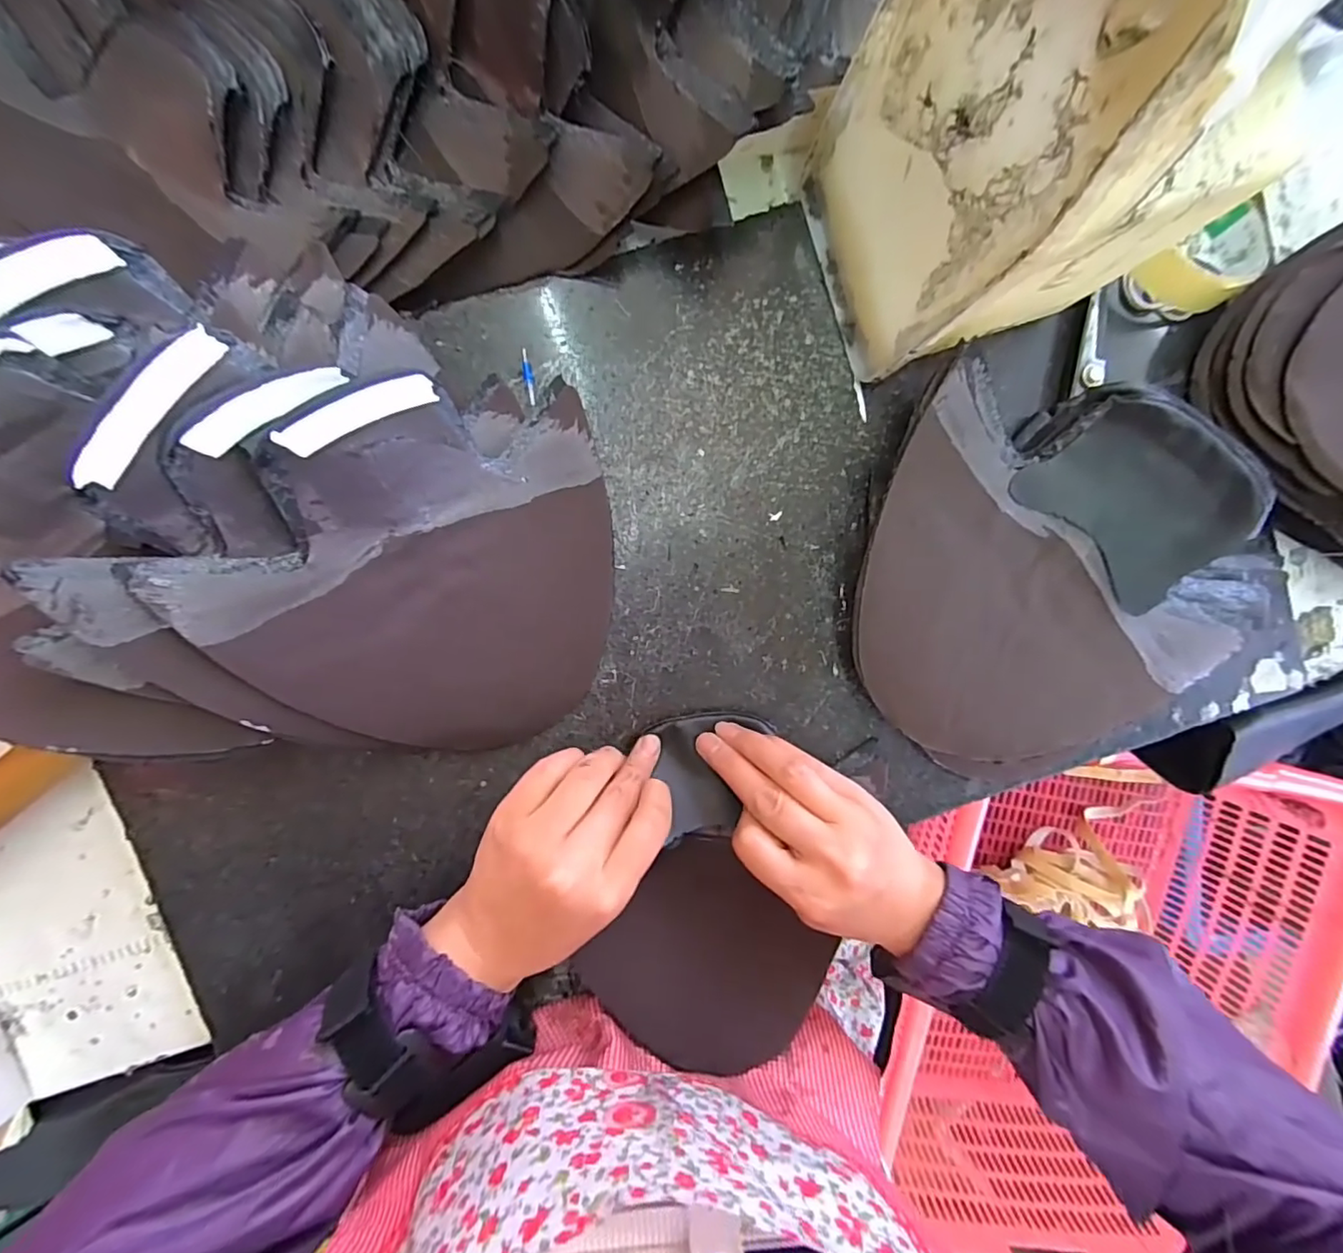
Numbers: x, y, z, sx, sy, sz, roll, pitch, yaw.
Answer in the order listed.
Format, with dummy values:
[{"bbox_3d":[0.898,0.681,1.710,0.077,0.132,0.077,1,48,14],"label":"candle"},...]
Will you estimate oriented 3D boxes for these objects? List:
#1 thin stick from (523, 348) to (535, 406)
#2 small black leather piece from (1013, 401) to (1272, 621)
[{"bbox_3d":[-0.073,-0.127,0.289,0.005,0.004,0.028,-12,94,-7],"label":"thin stick"},{"bbox_3d":[0.209,-0.061,0.256,0.093,0.015,0.066,45,124,1],"label":"small black leather piece"}]

